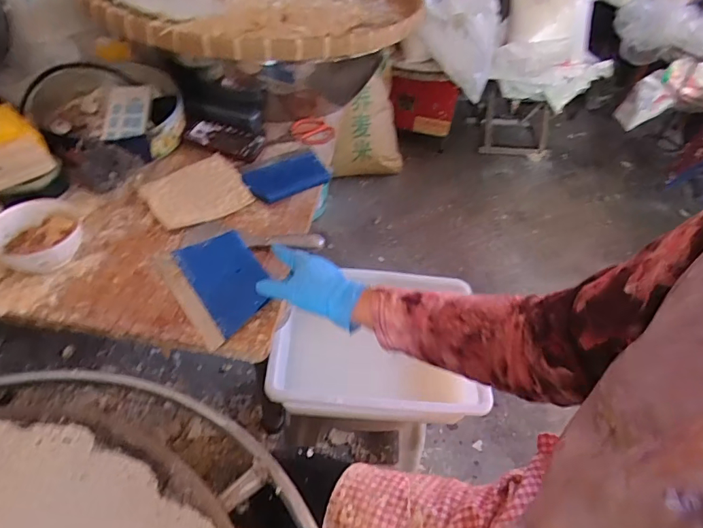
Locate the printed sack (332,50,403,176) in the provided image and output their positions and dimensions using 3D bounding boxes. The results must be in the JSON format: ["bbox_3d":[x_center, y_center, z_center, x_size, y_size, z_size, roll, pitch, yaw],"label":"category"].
[{"bbox_3d":[0.077,-0.529,1.710,0.289,0.432,0.122,-23,53,-26],"label":"printed sack"}]

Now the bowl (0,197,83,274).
[{"bbox_3d":[-0.459,-0.029,0.648,0.123,0.066,0.123,-23,53,-26],"label":"bowl"}]

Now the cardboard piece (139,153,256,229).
[{"bbox_3d":[-0.272,-0.131,0.784,0.163,0.008,0.153,-26,55,-28],"label":"cardboard piece"}]

